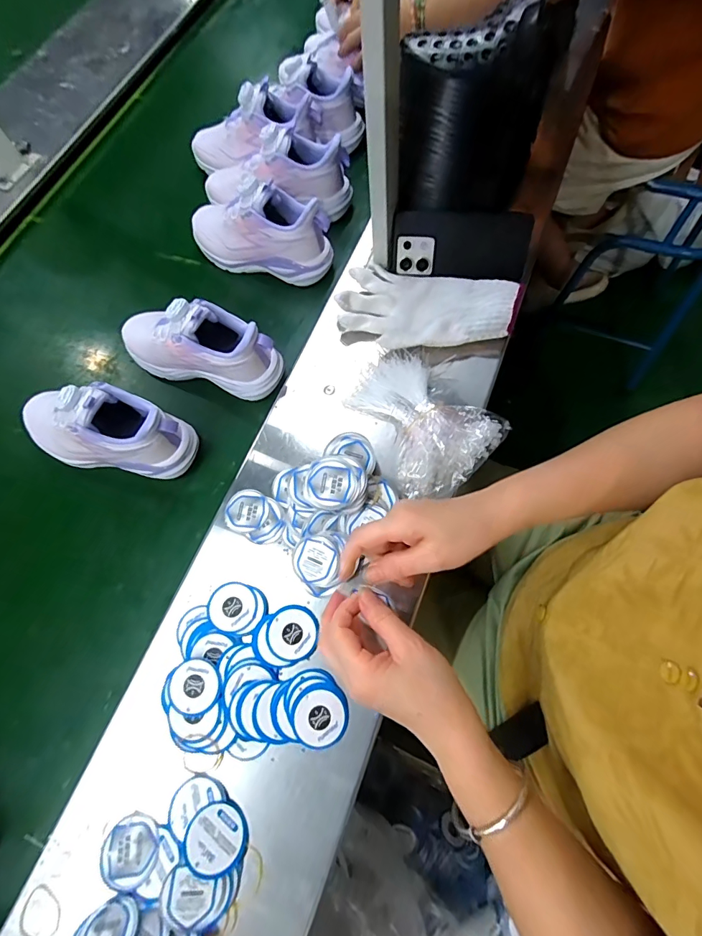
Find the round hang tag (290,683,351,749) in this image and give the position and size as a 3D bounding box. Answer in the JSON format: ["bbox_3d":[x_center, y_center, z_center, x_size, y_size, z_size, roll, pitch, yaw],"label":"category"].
[{"bbox_3d":[-0.028,0.222,0.379,0.049,0.005,0.050,0,69,0],"label":"round hang tag"}]

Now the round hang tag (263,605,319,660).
[{"bbox_3d":[-0.058,0.159,0.410,0.049,0.006,0.050,0,69,0],"label":"round hang tag"}]

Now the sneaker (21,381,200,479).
[{"bbox_3d":[-0.295,-0.049,0.481,0.216,0.100,0.074,9,70,3],"label":"sneaker"}]

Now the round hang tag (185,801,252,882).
[{"bbox_3d":[-0.112,0.309,0.352,0.049,0.005,0.048,8,55,-12],"label":"round hang tag"}]

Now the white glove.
[{"bbox_3d":[0.089,-0.197,0.510,0.203,0.047,0.114,14,70,5],"label":"white glove"}]

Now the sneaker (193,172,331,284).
[{"bbox_3d":[-0.131,-0.340,0.586,0.217,0.105,0.084,19,70,7],"label":"sneaker"}]

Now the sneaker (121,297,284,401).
[{"bbox_3d":[-0.194,-0.155,0.525,0.213,0.121,0.069,18,70,7],"label":"sneaker"}]

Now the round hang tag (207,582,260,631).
[{"bbox_3d":[-0.118,0.138,0.422,0.050,0.005,0.046,-1,59,2],"label":"round hang tag"}]

